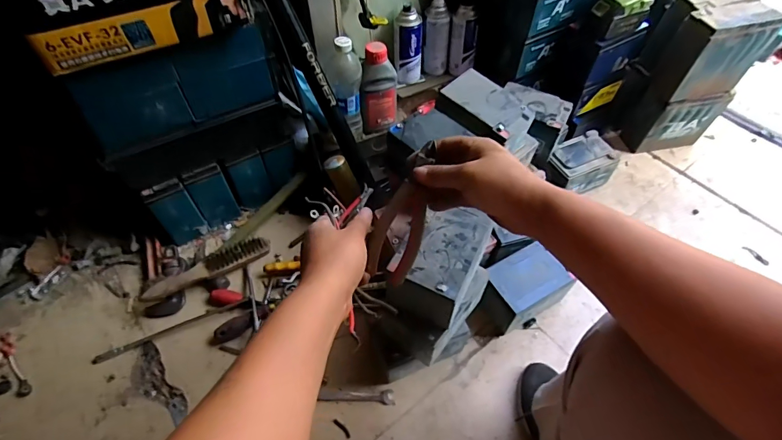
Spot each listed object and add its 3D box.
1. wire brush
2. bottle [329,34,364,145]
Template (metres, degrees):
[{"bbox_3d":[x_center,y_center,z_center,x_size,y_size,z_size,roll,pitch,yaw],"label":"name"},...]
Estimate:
[{"bbox_3d":[-0.360,0.095,0.823,0.248,0.046,0.045,-34,62,-23],"label":"wire brush"},{"bbox_3d":[-0.091,-0.262,0.835,0.062,0.215,0.074,-8,55,-6],"label":"bottle"}]

